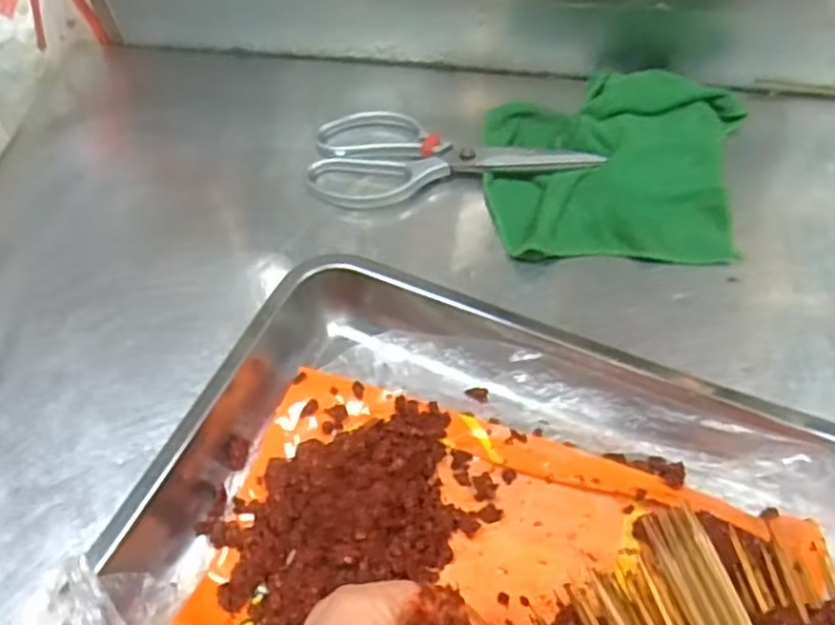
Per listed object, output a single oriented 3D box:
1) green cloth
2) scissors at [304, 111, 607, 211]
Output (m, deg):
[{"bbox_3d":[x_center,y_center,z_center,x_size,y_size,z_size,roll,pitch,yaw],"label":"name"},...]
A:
[{"bbox_3d":[0.149,-0.114,0.541,0.188,0.031,0.160,1,56,4],"label":"green cloth"},{"bbox_3d":[0.023,-0.124,0.563,0.215,0.024,0.082,-6,56,-1],"label":"scissors"}]

